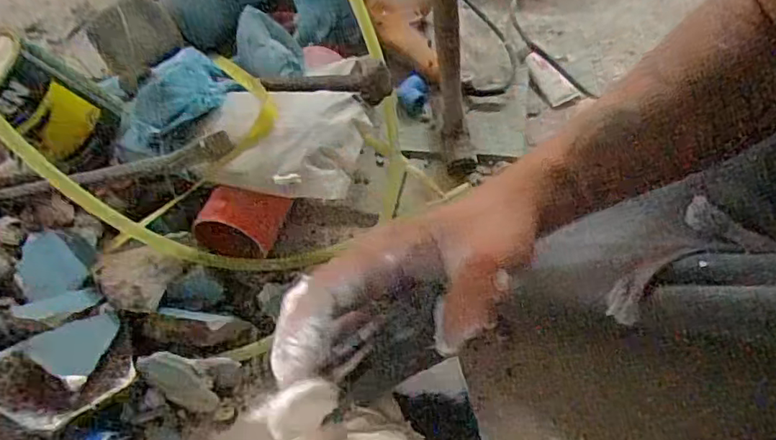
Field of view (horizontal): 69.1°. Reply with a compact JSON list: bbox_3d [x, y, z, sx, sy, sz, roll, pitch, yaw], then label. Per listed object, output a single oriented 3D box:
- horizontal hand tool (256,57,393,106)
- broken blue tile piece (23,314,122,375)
[{"bbox_3d":[-0.071,-0.142,0.582,0.173,0.034,0.043,8,51,34],"label":"horizontal hand tool"},{"bbox_3d":[-0.268,0.109,0.492,0.068,0.009,0.048,-33,72,-36],"label":"broken blue tile piece"}]

